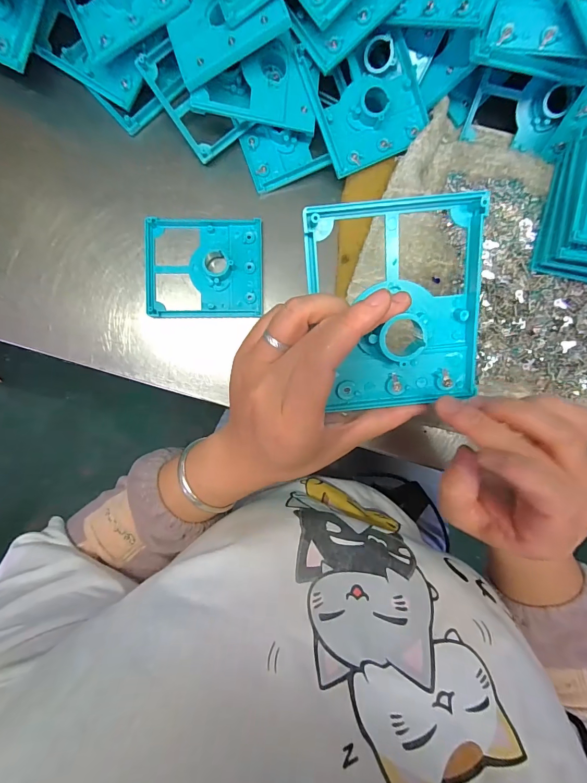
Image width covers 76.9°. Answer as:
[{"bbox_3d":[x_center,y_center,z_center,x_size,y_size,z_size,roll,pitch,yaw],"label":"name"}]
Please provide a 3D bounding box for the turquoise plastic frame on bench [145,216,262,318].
[{"bbox_3d":[-0.088,-0.122,0.363,0.113,0.013,0.096,-1,91,-2],"label":"turquoise plastic frame on bench"}]

